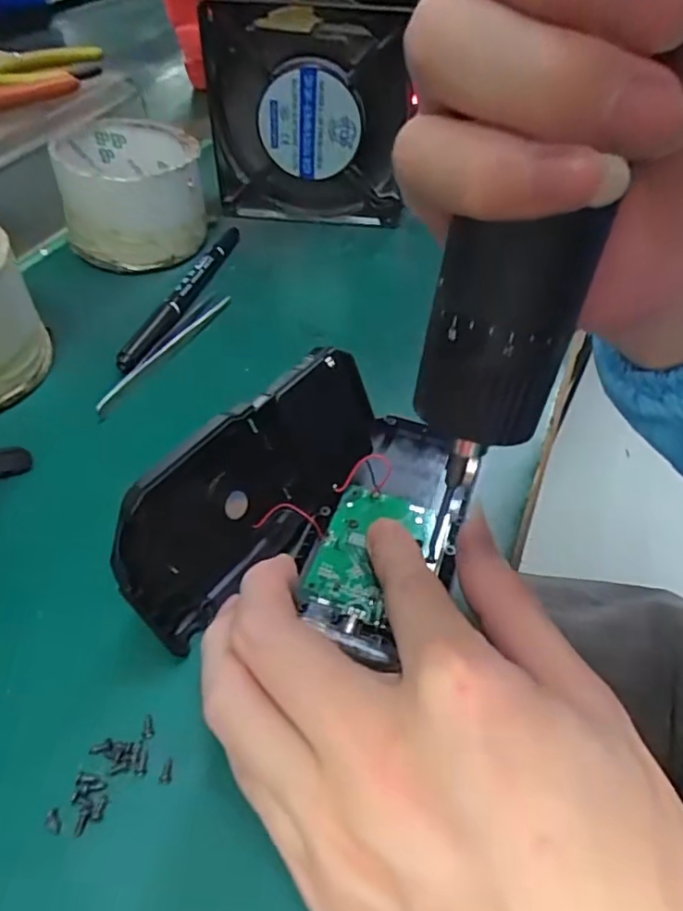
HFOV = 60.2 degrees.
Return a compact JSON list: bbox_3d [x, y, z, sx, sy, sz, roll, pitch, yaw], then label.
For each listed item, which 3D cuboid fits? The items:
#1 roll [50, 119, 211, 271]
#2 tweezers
[{"bbox_3d":[-0.123,-0.157,0.354,0.079,0.053,0.081,-7,50,-8],"label":"roll"},{"bbox_3d":[-0.088,-0.056,0.303,0.008,0.010,0.108,23,52,16],"label":"tweezers"}]

